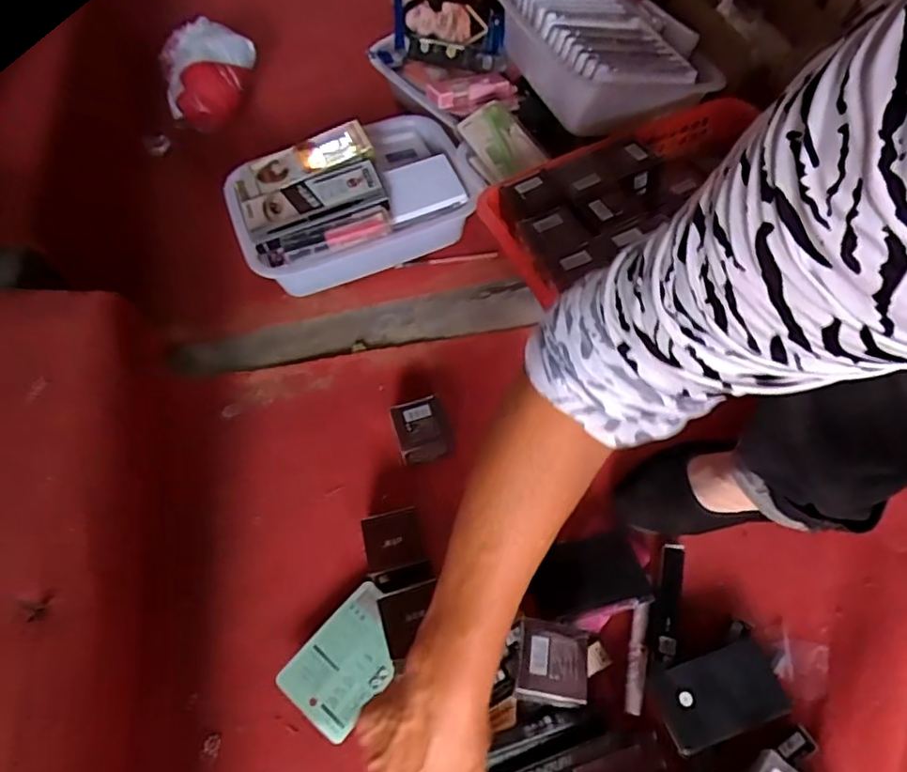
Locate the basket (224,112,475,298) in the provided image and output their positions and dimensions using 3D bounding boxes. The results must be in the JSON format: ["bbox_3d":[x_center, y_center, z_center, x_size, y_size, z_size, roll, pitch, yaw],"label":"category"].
[{"bbox_3d":[-0.122,-0.227,0.735,0.290,0.100,0.195,-23,60,-11],"label":"basket"}]

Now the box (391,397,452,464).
[{"bbox_3d":[-0.031,0.048,0.603,0.054,0.040,0.059,-16,59,-7],"label":"box"}]

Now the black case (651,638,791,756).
[{"bbox_3d":[0.210,0.243,0.467,0.098,0.019,0.055,-16,59,-7],"label":"black case"}]

